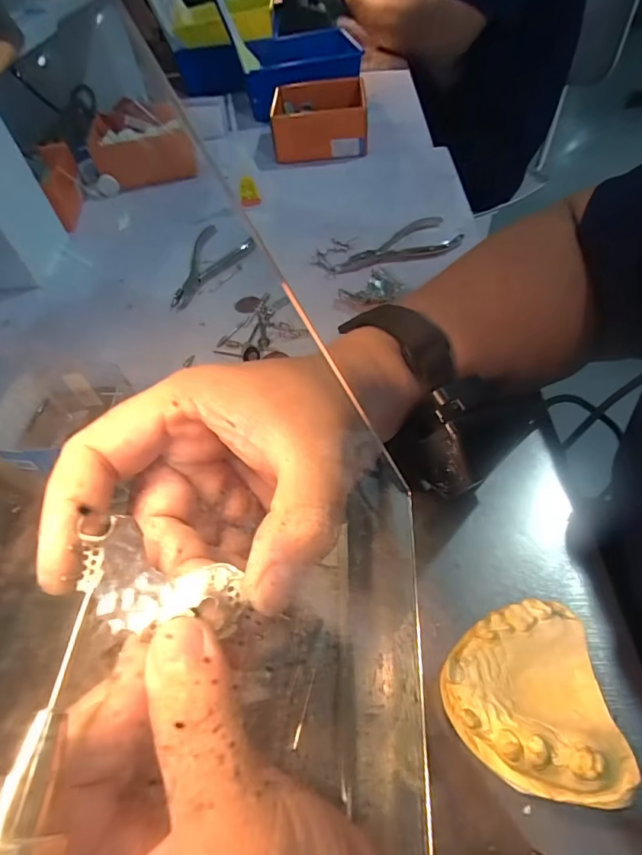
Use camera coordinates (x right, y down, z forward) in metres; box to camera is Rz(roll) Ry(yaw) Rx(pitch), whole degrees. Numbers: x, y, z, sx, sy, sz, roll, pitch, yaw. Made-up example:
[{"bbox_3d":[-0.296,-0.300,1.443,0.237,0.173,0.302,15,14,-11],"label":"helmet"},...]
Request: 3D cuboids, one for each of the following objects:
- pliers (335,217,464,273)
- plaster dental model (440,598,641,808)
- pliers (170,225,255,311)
[{"bbox_3d":[0.070,-0.178,0.431,0.124,0.007,0.058,-16,54,-6],"label":"pliers"},{"bbox_3d":[0.085,0.113,0.191,0.062,0.038,0.068,-2,53,5],"label":"plaster dental model"},{"bbox_3d":[-0.112,-0.155,0.432,0.058,0.007,0.121,15,56,16],"label":"pliers"}]

